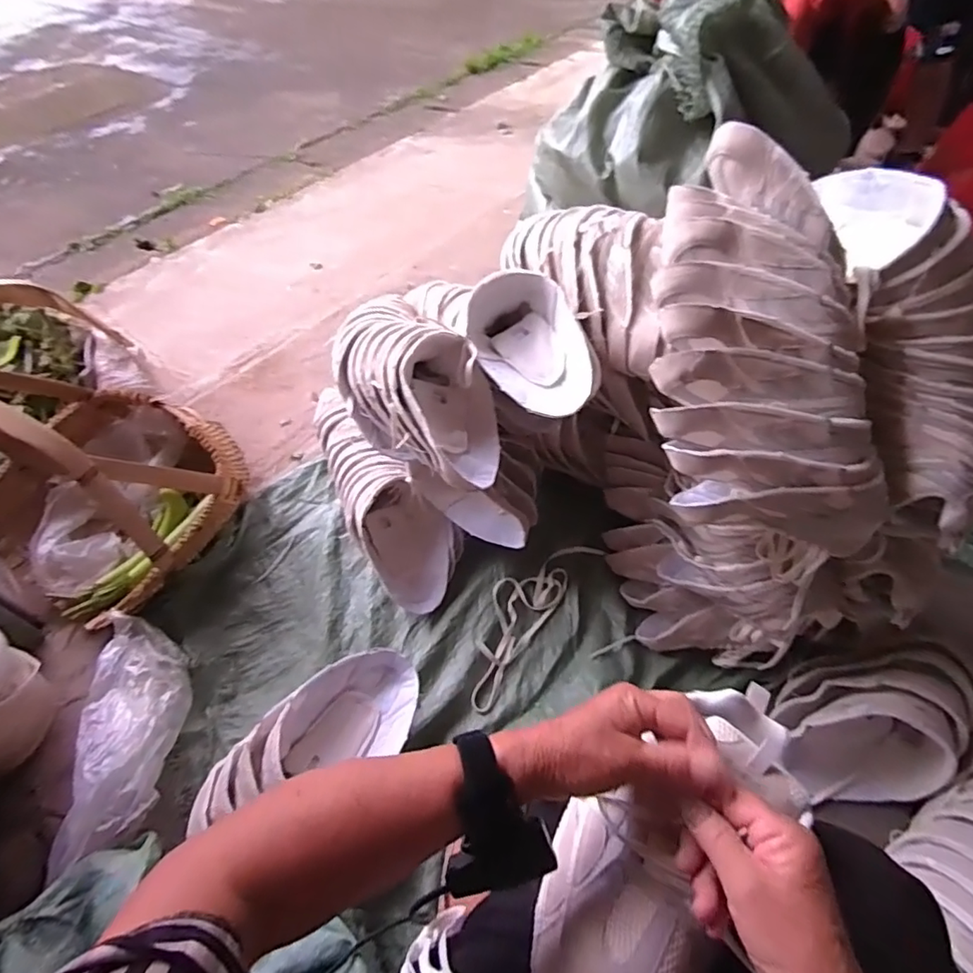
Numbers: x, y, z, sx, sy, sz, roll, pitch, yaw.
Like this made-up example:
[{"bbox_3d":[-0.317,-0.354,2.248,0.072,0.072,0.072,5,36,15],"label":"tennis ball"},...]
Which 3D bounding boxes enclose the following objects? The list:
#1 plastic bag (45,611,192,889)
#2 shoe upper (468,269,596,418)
[{"bbox_3d":[-0.495,0.318,0.764,0.124,0.094,0.328,-15,53,-8],"label":"plastic bag"},{"bbox_3d":[0.062,-0.195,0.754,0.148,0.080,0.214,-13,53,-6],"label":"shoe upper"}]

